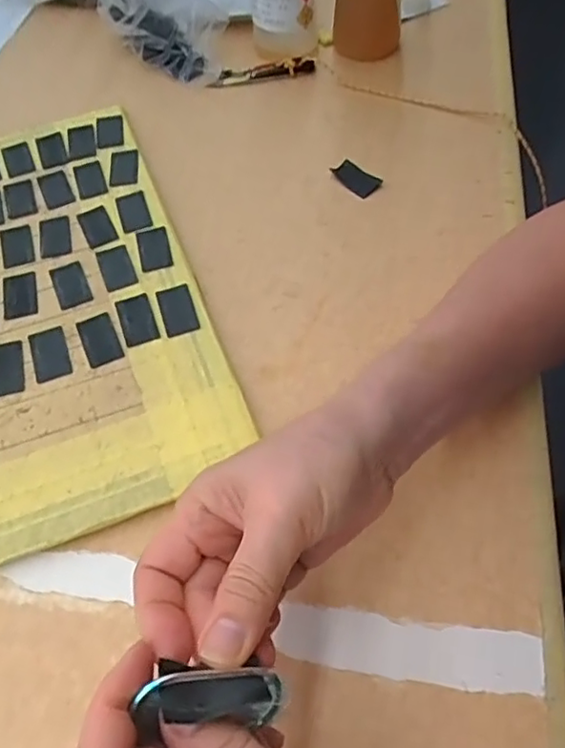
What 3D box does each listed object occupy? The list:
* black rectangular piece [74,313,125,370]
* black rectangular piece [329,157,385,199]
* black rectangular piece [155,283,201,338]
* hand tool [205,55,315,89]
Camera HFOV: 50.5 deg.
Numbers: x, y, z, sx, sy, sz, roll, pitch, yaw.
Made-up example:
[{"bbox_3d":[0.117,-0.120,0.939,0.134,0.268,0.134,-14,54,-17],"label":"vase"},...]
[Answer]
[{"bbox_3d":[-0.125,-0.024,0.408,0.023,0.004,0.043,-23,59,-13],"label":"black rectangular piece"},{"bbox_3d":[0.062,-0.164,0.496,0.024,0.004,0.043,-39,64,-21],"label":"black rectangular piece"},{"bbox_3d":[-0.073,-0.045,0.417,0.024,0.004,0.042,-16,58,-9],"label":"black rectangular piece"},{"bbox_3d":[-0.020,-0.295,0.580,0.102,0.015,0.017,-6,57,-2],"label":"hand tool"}]

